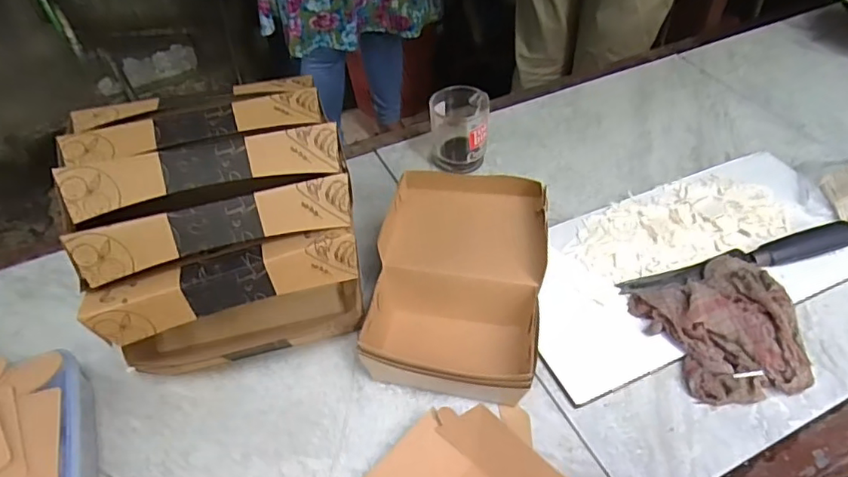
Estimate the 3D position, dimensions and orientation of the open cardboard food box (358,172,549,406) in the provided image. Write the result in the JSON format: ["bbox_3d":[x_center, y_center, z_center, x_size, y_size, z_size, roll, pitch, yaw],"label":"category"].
[{"bbox_3d":[0.029,0.039,0.502,0.148,0.095,0.186,6,47,10],"label":"open cardboard food box"}]

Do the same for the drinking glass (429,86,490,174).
[{"bbox_3d":[0.043,-0.129,0.665,0.068,0.085,0.069,-1,46,3],"label":"drinking glass"}]

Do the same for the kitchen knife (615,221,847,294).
[{"bbox_3d":[0.305,0.021,0.543,0.244,0.018,0.028,-12,45,-9],"label":"kitchen knife"}]

